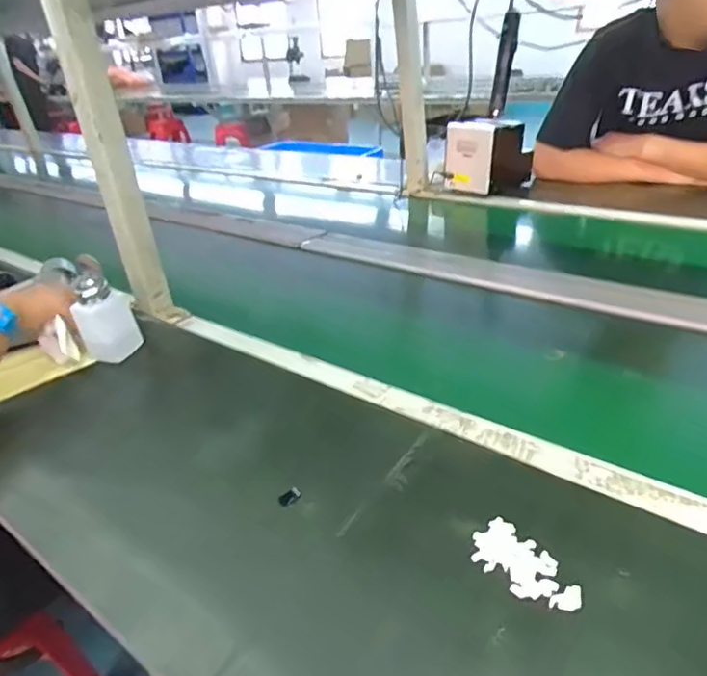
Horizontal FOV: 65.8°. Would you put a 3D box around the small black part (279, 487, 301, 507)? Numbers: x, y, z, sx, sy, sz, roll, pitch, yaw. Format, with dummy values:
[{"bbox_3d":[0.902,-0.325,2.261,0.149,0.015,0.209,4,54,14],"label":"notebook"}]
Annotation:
[{"bbox_3d":[-0.056,0.138,0.475,0.020,0.004,0.012,-28,36,-36],"label":"small black part"}]

